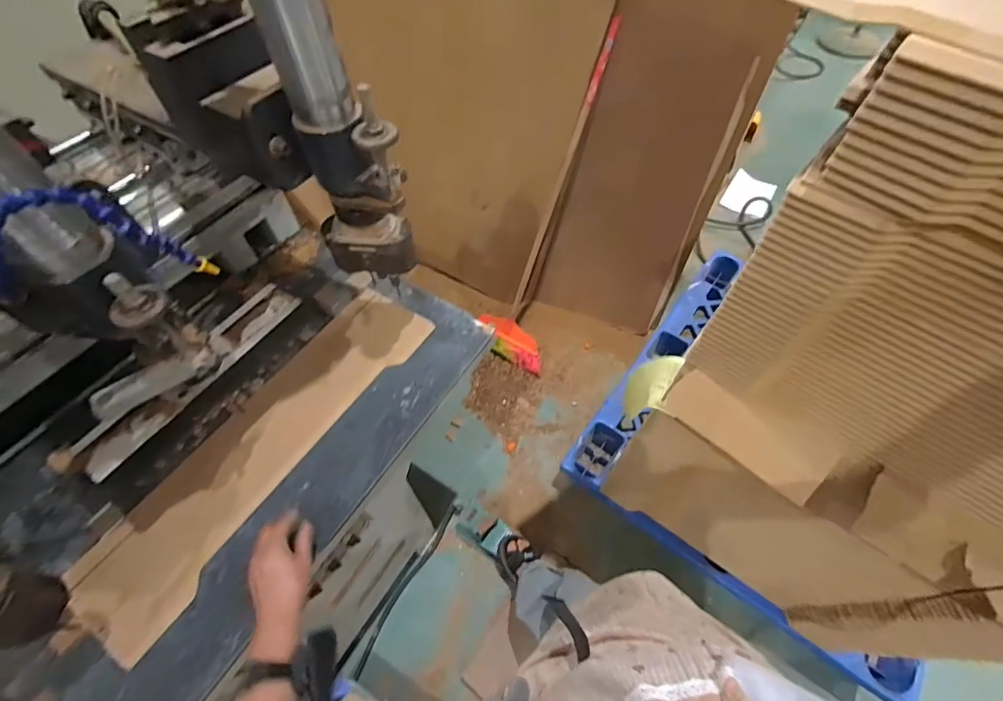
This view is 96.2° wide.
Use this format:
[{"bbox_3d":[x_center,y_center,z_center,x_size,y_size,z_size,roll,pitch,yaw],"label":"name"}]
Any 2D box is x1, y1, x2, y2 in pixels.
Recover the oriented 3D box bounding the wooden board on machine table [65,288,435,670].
[{"bbox_3d":[-0.382,0.139,0.755,0.175,0.009,0.645,27,61,18],"label":"wooden board on machine table"}]

